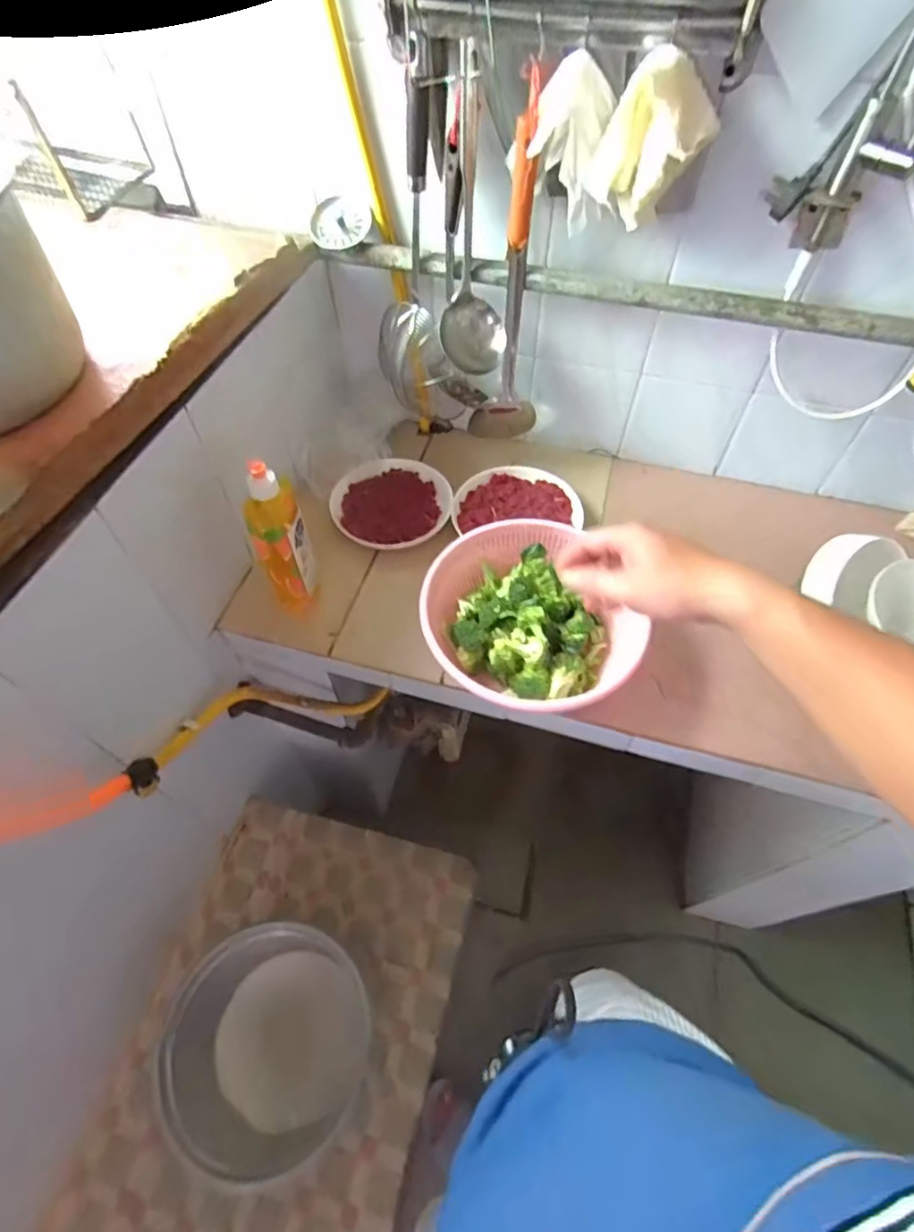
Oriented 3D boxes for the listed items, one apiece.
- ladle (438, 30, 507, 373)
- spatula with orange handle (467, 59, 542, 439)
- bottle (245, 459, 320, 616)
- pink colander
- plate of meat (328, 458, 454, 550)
[{"bbox_3d":[0.022,-0.417,0.628,0.074,0.285,0.063,6,56,4],"label":"ladle"},{"bbox_3d":[0.066,-0.381,0.703,0.080,0.422,0.050,-24,59,-15],"label":"spatula with orange handle"},{"bbox_3d":[-0.201,-0.089,0.656,0.060,0.196,0.055,-22,59,-14],"label":"bottle"},{"bbox_3d":[0.094,0.001,0.673,0.260,0.078,0.223,3,56,2],"label":"pink colander"},{"bbox_3d":[-0.087,-0.163,0.818,0.165,0.031,0.151,0,56,0],"label":"plate of meat"}]

